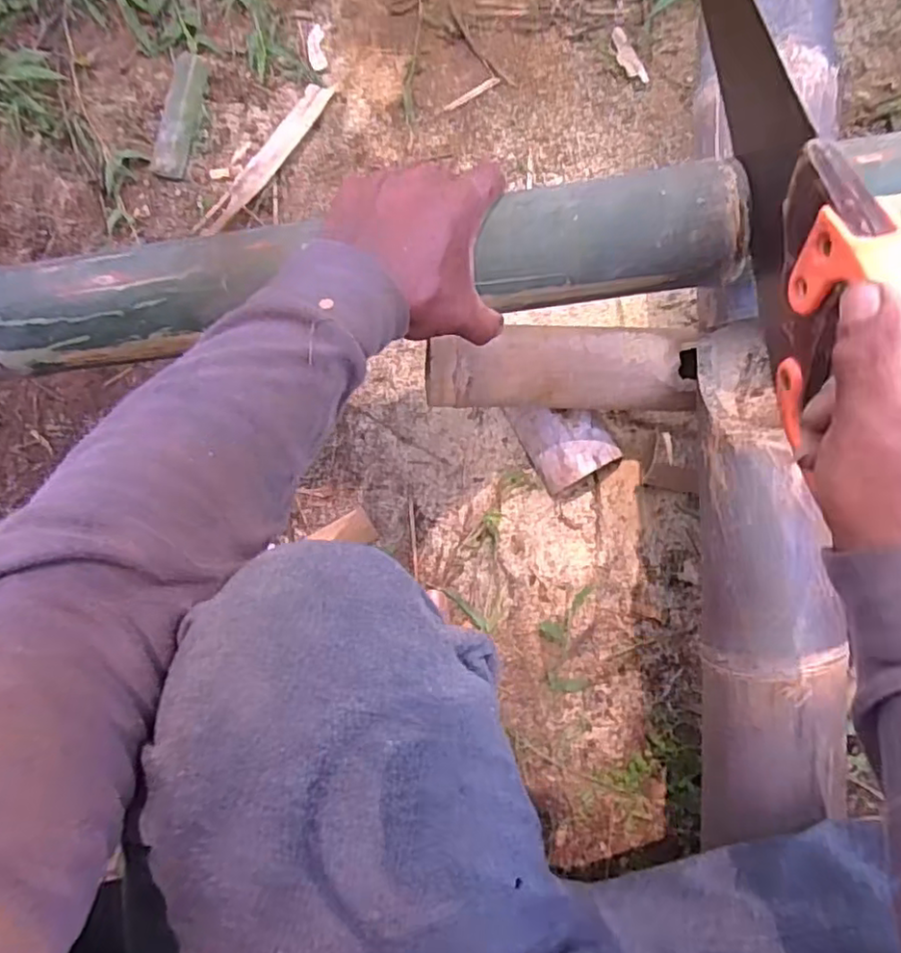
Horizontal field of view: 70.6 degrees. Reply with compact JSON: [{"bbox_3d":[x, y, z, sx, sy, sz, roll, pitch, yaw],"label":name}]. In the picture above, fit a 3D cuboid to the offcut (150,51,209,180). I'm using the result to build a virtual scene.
[{"bbox_3d":[-0.285,-0.382,0.673,0.038,0.006,0.142,8,83,4],"label":"offcut"}]

